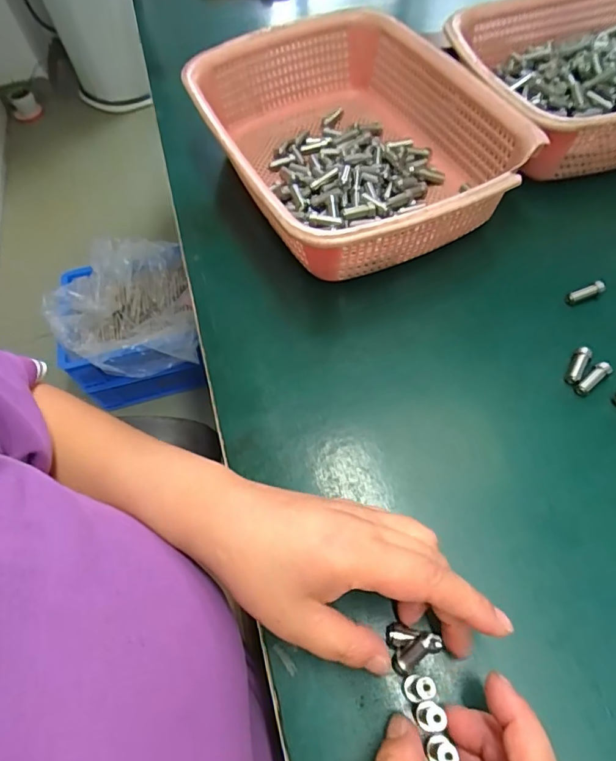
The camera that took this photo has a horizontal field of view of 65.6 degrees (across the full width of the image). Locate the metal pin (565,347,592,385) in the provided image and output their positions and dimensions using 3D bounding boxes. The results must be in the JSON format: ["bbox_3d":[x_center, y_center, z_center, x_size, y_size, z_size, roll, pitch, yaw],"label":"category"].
[{"bbox_3d":[0.183,-0.010,0.323,0.009,0.007,0.028,27,65,20],"label":"metal pin"}]

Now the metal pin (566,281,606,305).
[{"bbox_3d":[0.208,-0.065,0.358,0.030,0.010,0.006,-24,59,-10],"label":"metal pin"}]

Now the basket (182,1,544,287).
[{"bbox_3d":[0.036,-0.207,0.418,0.214,0.077,0.286,-24,59,-8],"label":"basket"}]

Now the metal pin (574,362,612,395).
[{"bbox_3d":[0.190,-0.002,0.318,0.029,0.007,0.009,-36,62,-15],"label":"metal pin"}]

